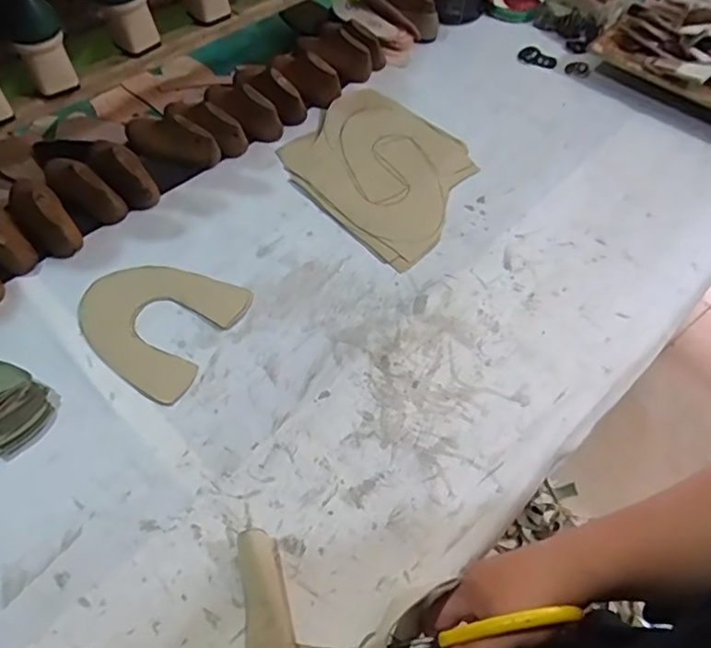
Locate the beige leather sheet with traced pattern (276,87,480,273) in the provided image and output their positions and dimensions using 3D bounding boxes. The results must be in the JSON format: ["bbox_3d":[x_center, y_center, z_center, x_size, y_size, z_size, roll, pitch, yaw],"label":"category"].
[{"bbox_3d":[0.037,-0.213,0.769,0.220,0.014,0.273,-39,65,-23],"label":"beige leather sheet with traced pattern"}]

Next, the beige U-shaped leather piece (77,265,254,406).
[{"bbox_3d":[-0.223,-0.007,0.635,0.165,0.004,0.151,24,59,14],"label":"beige U-shaped leather piece"}]

